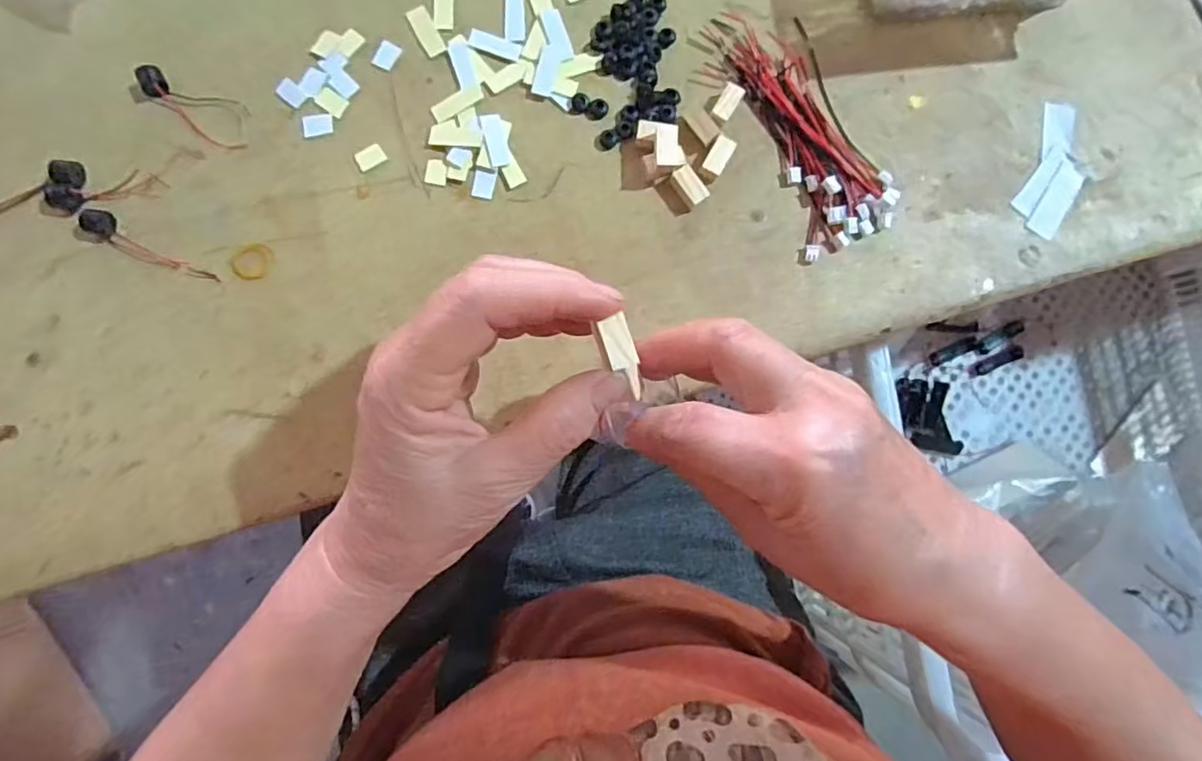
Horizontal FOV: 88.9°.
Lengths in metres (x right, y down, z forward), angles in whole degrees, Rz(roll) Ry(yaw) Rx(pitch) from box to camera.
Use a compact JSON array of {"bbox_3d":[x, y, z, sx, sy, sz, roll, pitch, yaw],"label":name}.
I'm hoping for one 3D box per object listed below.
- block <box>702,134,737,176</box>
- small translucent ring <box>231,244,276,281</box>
[{"bbox_3d":[0.062,-0.118,0.323,0.011,0.007,0.021,29,83,-2],"label":"block"},{"bbox_3d":[-0.171,-0.059,0.300,0.018,0.004,0.020,30,83,-1],"label":"small translucent ring"}]

